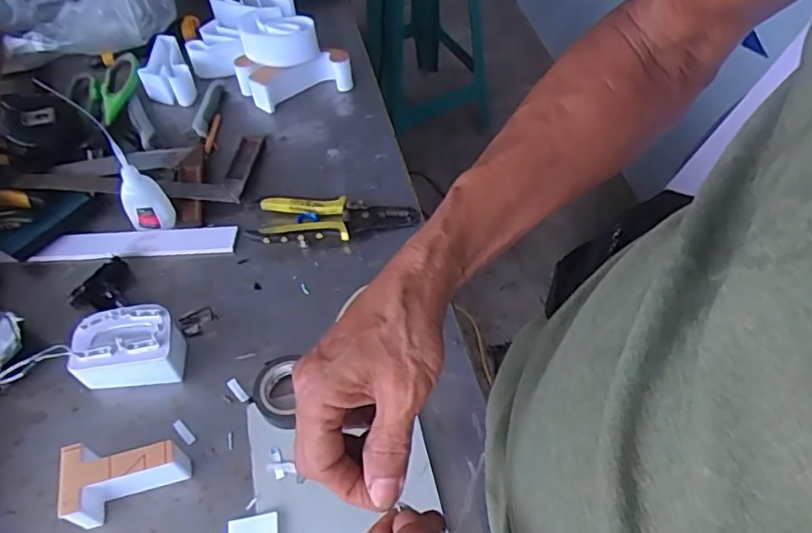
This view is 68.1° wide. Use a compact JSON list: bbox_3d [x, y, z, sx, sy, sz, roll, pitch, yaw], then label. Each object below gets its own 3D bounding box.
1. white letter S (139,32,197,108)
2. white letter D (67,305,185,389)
[{"bbox_3d":[-0.303,-0.243,0.756,0.058,0.037,0.078,-23,56,-13],"label":"white letter S"},{"bbox_3d":[-0.240,0.071,0.525,0.086,0.050,0.057,-3,54,1],"label":"white letter D"}]

